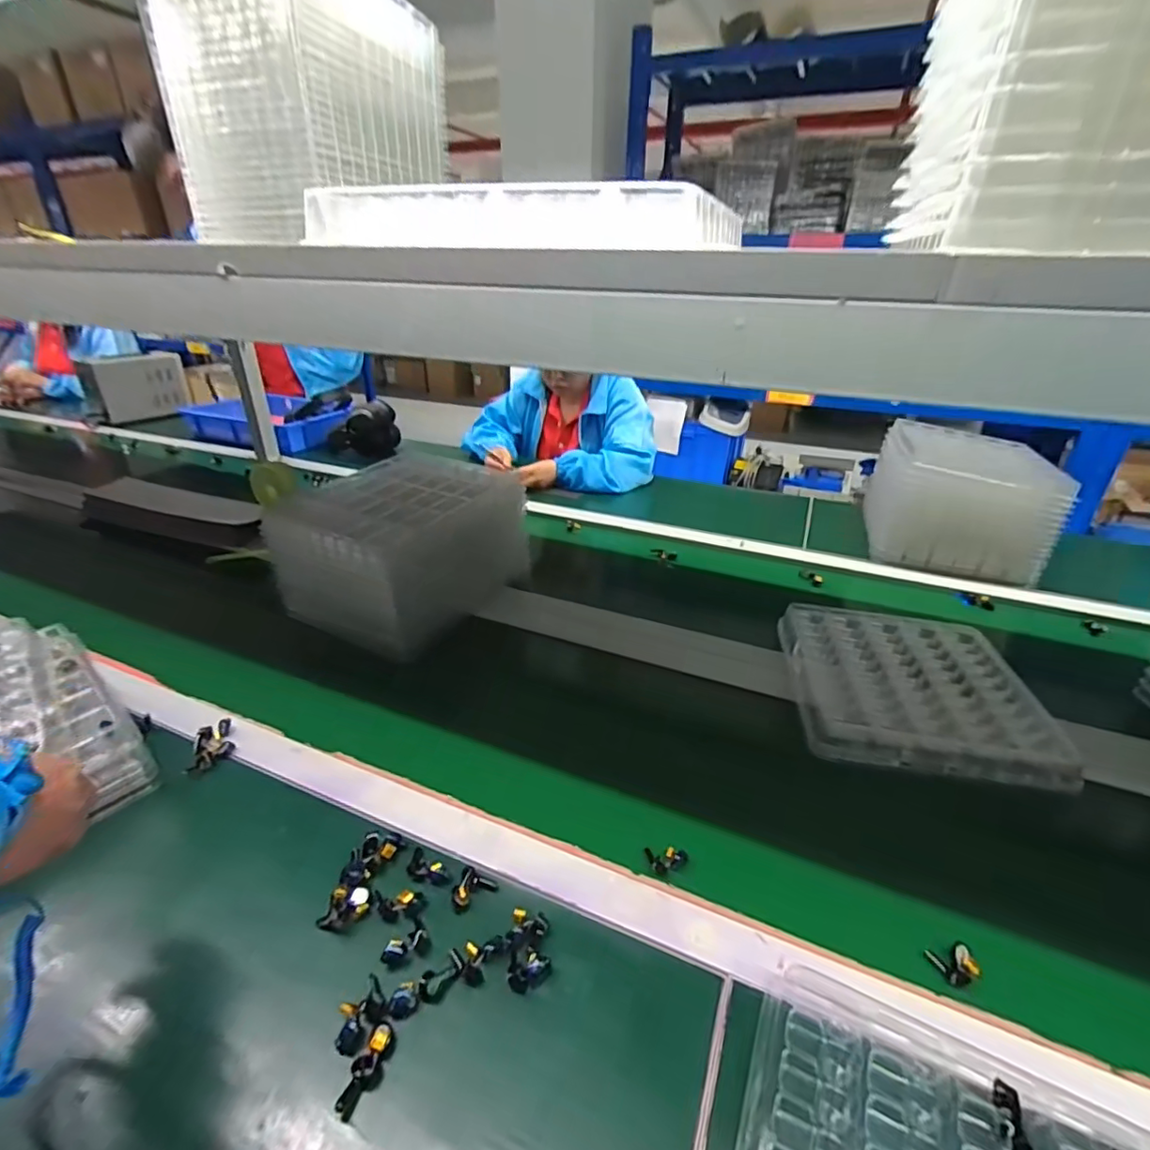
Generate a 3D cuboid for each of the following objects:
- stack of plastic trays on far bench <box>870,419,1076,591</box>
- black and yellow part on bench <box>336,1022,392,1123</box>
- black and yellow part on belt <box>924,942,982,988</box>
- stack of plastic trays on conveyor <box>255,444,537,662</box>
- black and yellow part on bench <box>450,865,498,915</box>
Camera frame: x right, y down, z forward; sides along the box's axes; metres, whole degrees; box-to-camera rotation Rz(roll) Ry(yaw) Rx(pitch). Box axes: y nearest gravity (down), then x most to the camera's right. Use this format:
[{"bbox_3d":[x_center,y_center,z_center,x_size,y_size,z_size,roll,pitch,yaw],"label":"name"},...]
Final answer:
[{"bbox_3d":[0.686,-0.128,1.016,0.242,0.202,0.232,13,31,16],"label":"stack of plastic trays on far bench"},{"bbox_3d":[-0.135,0.318,0.362,0.013,0.016,0.048,11,31,13],"label":"black and yellow part on bench"},{"bbox_3d":[0.291,0.297,0.427,0.033,0.006,0.027,-3,31,-12],"label":"black and yellow part on belt"},{"bbox_3d":[-0.254,-0.060,0.837,0.245,0.162,0.314,21,34,27],"label":"stack of plastic trays on conveyor"},{"bbox_3d":[-0.084,0.262,0.461,0.031,0.012,0.031,13,31,16],"label":"black and yellow part on bench"}]

